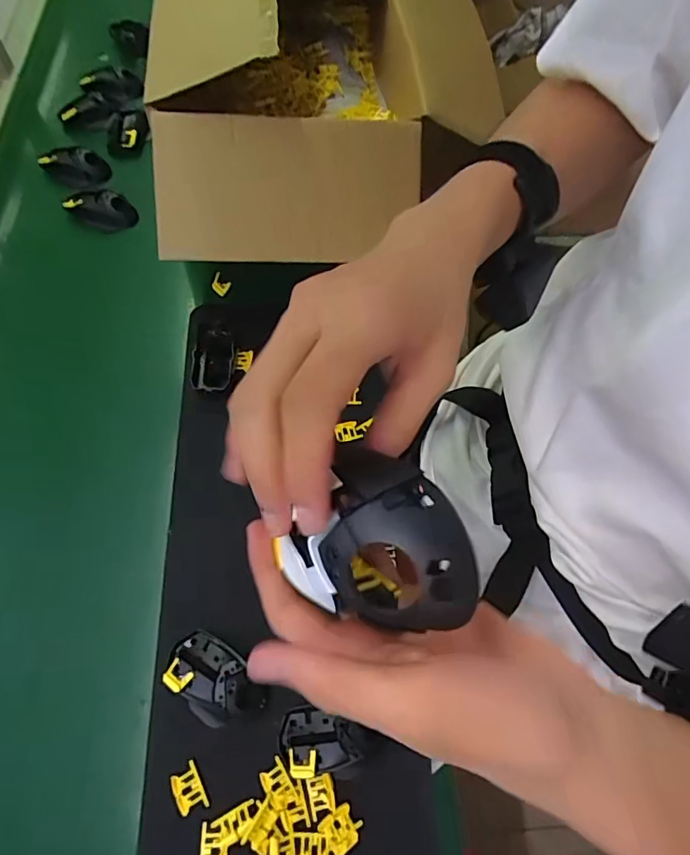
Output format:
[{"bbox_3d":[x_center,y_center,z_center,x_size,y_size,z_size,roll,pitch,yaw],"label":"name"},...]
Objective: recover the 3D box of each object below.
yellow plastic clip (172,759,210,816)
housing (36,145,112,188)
[{"bbox_3d":[-0.160,0.370,0.500,0.027,0.010,0.042,-23,68,-14],"label":"yellow plastic clip"},{"bbox_3d":[-0.468,-0.451,0.840,0.110,0.057,0.031,6,65,-1],"label":"housing"}]

